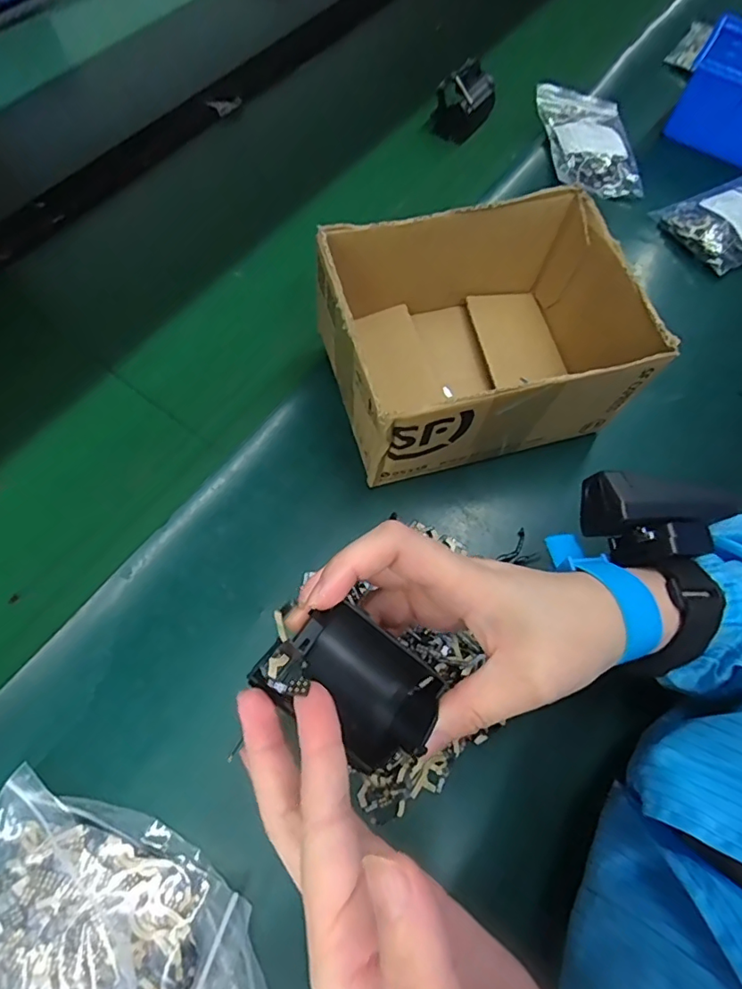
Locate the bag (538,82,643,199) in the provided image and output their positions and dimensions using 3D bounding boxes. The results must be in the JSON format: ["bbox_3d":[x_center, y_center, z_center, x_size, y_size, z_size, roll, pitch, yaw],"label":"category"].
[{"bbox_3d":[0.231,-0.379,0.546,0.089,0.020,0.152,0,65,-2],"label":"bag"}]

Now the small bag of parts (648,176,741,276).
[{"bbox_3d":[0.372,-0.278,0.510,0.160,0.018,0.098,-25,69,-13],"label":"small bag of parts"}]

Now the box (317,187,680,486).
[{"bbox_3d":[0.078,-0.116,0.373,0.207,0.102,0.160,-15,67,-9],"label":"box"}]

